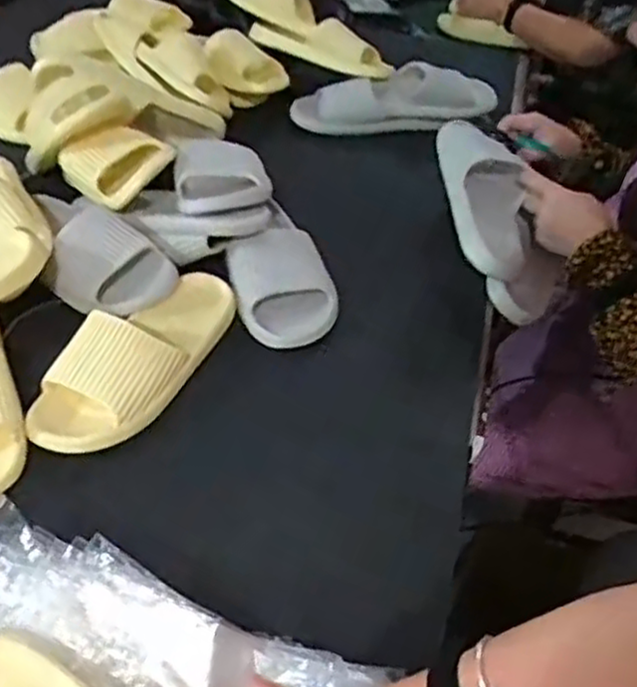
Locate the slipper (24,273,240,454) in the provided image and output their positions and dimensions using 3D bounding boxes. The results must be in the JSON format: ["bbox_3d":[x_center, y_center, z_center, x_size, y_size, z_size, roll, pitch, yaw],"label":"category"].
[{"bbox_3d":[-0.179,0.003,0.785,0.107,0.066,0.274,23,48,18],"label":"slipper"}]

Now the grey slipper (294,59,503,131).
[{"bbox_3d":[0.128,-0.401,1.224,0.332,0.099,0.085,-1,45,-6],"label":"grey slipper"}]

